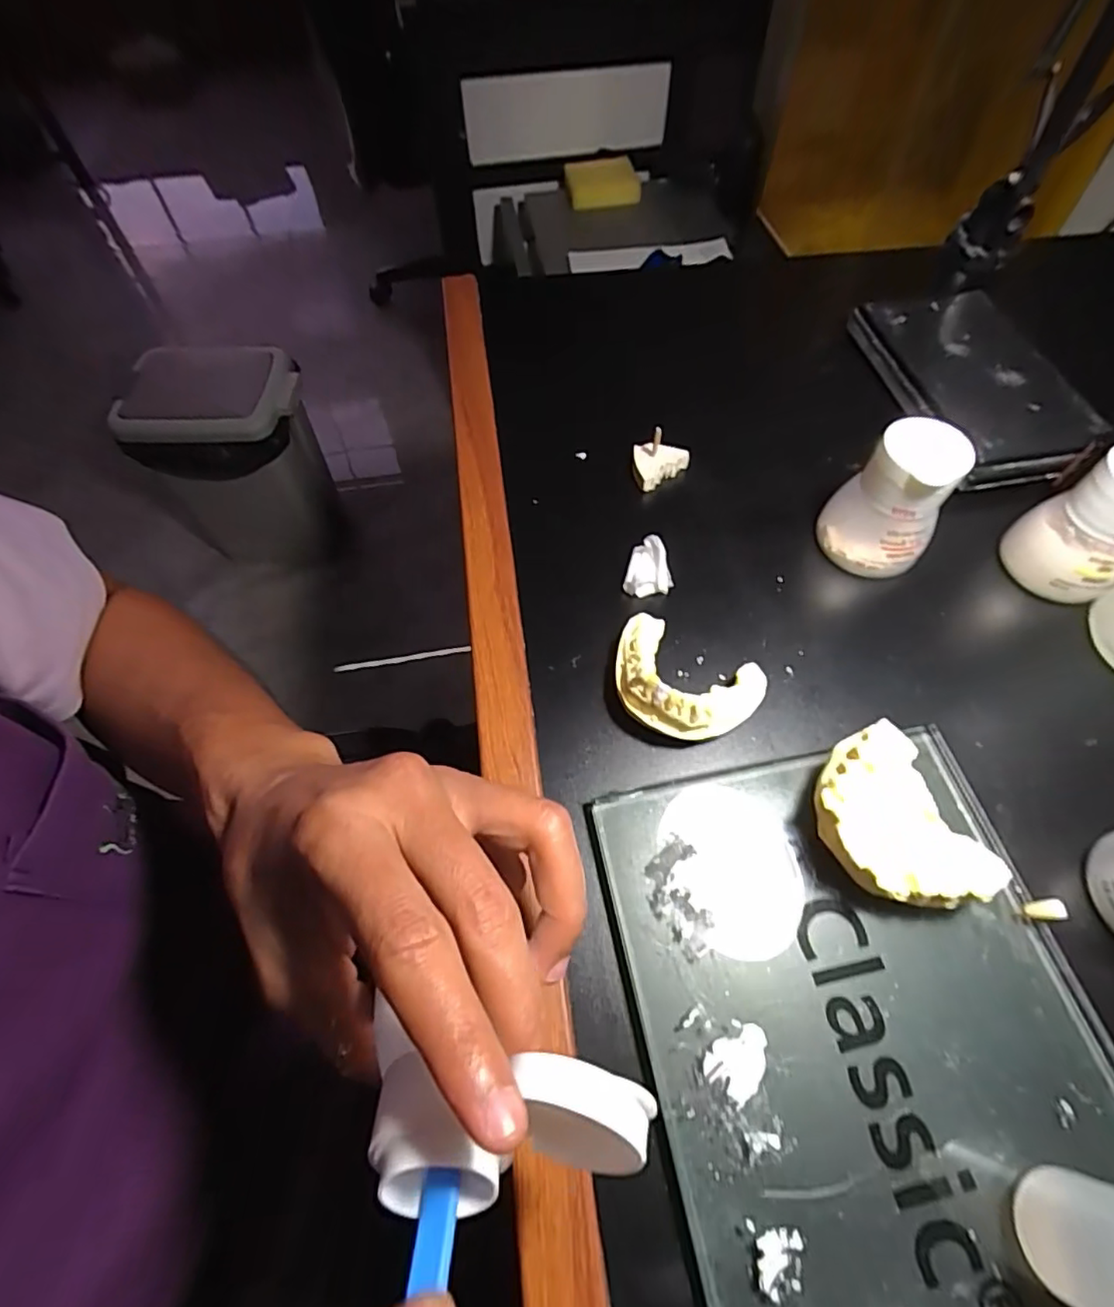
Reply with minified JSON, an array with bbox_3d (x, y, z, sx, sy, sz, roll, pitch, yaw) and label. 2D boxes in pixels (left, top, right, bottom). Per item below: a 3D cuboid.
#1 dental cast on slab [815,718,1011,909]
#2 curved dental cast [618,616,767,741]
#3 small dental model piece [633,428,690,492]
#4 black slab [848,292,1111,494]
[{"bbox_3d":[0.119,0.066,0.220,0.048,0.030,0.063,-24,62,-12],"label":"dental cast on slab"},{"bbox_3d":[0.052,0.010,0.255,0.065,0.031,0.049,31,65,17],"label":"curved dental cast"},{"bbox_3d":[0.056,-0.103,0.325,0.029,0.031,0.025,12,61,7],"label":"small dental model piece"},{"bbox_3d":[0.243,-0.159,0.349,0.087,0.022,0.144,-10,60,-5],"label":"black slab"}]

